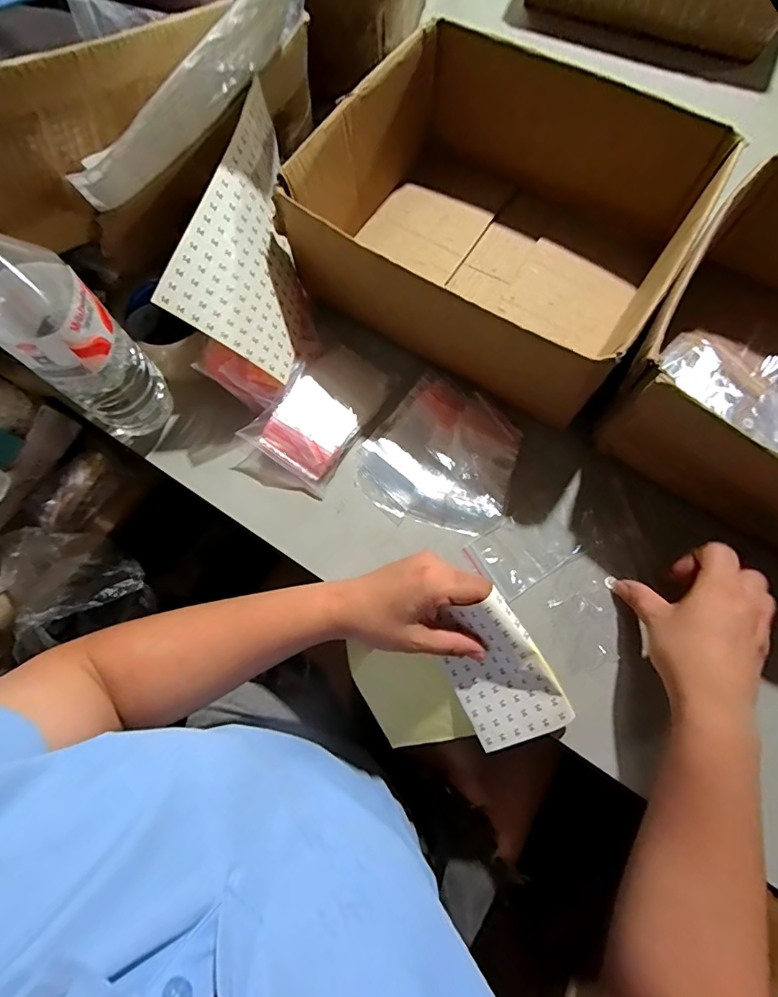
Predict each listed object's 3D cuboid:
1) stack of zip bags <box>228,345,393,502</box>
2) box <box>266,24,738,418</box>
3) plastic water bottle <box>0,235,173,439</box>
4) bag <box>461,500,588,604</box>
[{"bbox_3d":[-0.067,-0.079,0.446,0.083,0.028,0.156,30,77,9],"label":"stack of zip bags"},{"bbox_3d":[0.096,-0.256,0.441,0.297,0.109,0.262,32,77,9],"label":"box"},{"bbox_3d":[-0.242,-0.120,0.359,0.071,0.220,0.066,-39,77,-9],"label":"plastic water bottle"},{"bbox_3d":[0.118,0.044,0.419,0.085,0.004,0.061,-33,76,-8],"label":"bag"}]

